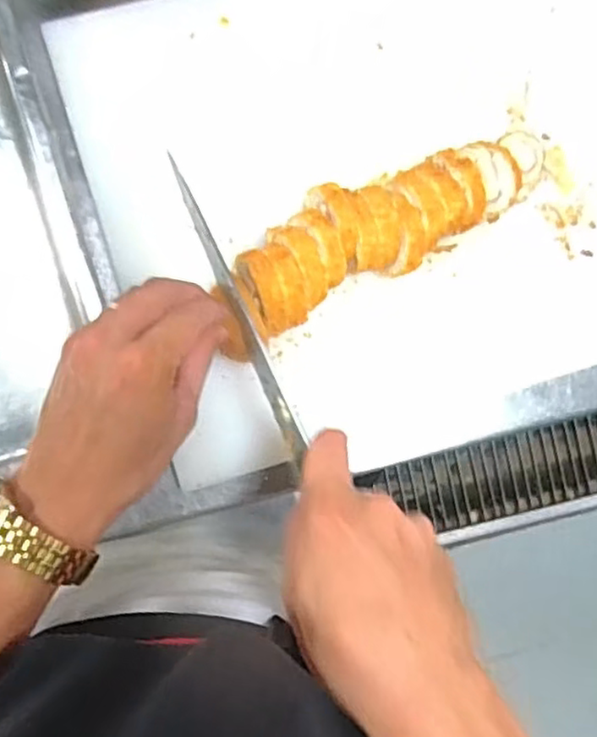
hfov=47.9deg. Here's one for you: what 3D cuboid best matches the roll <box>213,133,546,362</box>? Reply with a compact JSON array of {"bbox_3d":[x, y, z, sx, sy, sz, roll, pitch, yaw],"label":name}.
[{"bbox_3d":[0.053,-0.091,0.424,0.237,0.031,0.064,-28,96,-7],"label":"roll"}]

